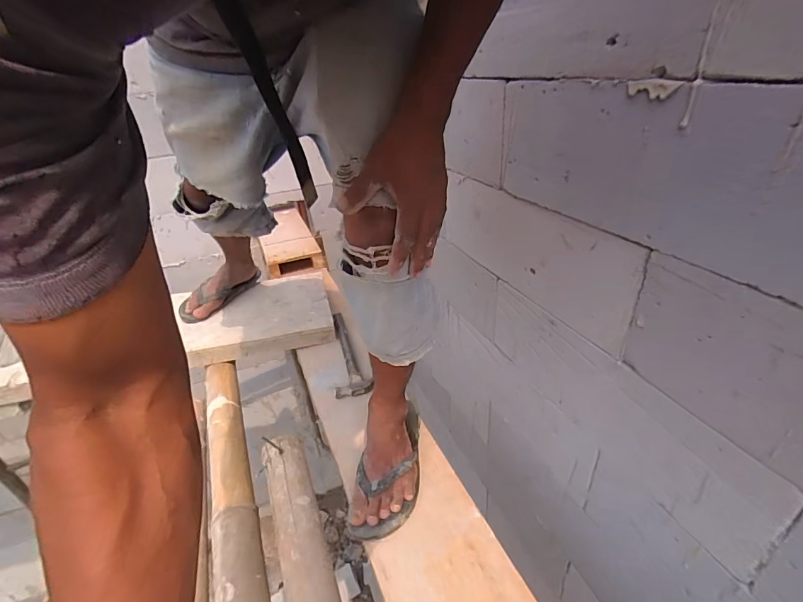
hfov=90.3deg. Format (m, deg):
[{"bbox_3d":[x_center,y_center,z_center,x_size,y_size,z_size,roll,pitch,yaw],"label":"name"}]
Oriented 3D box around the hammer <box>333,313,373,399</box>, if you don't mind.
[{"bbox_3d":[-0.140,0.128,0.976,0.076,0.038,0.303,-11,32,-11],"label":"hammer"}]

